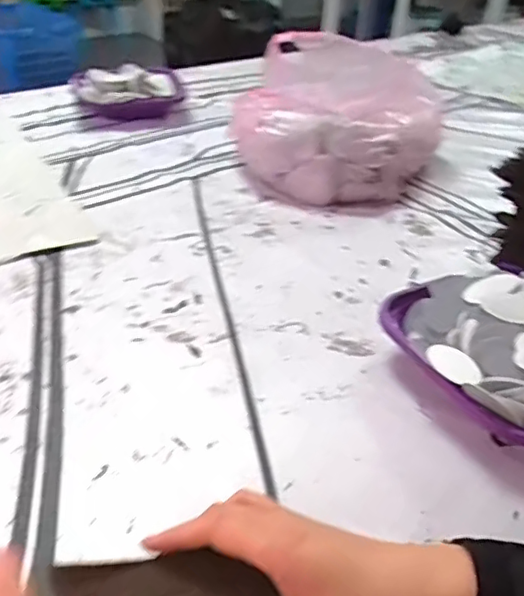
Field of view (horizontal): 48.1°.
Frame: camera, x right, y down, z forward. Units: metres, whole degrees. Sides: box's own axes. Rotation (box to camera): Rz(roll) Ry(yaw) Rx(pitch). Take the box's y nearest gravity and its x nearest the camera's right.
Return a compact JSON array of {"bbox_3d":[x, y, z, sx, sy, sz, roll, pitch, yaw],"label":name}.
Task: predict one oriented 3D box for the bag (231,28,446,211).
[{"bbox_3d":[0.107,-0.254,0.838,0.274,0.164,0.291,11,36,10],"label":"bag"}]

